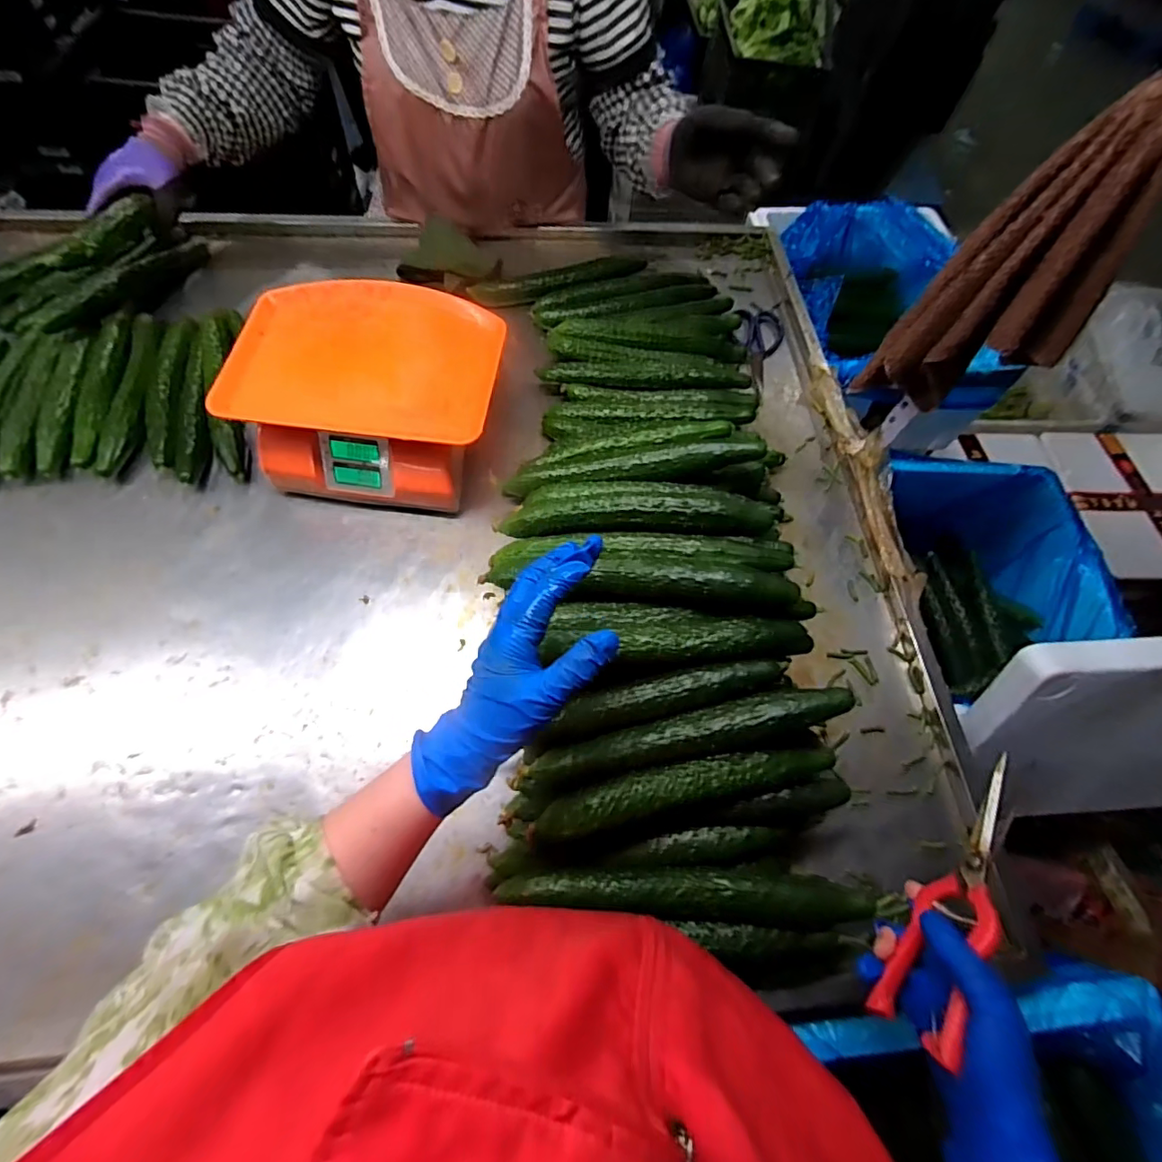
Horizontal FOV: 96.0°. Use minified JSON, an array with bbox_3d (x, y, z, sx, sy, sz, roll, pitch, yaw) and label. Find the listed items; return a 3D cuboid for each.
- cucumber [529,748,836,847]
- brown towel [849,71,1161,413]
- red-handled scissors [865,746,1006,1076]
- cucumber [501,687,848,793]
[{"bbox_3d":[0.081,0.170,0.430,0.266,0.040,0.041,-11,67,-10],"label":"cucumber"},{"bbox_3d":[0.369,-0.249,0.461,0.055,0.262,0.135,-39,74,-20],"label":"brown towel"},{"bbox_3d":[0.285,0.227,0.387,0.025,0.053,0.216,37,70,15],"label":"red-handled scissors"},{"bbox_3d":[0.072,0.135,0.443,0.292,0.042,0.033,-18,63,12],"label":"cucumber"}]

